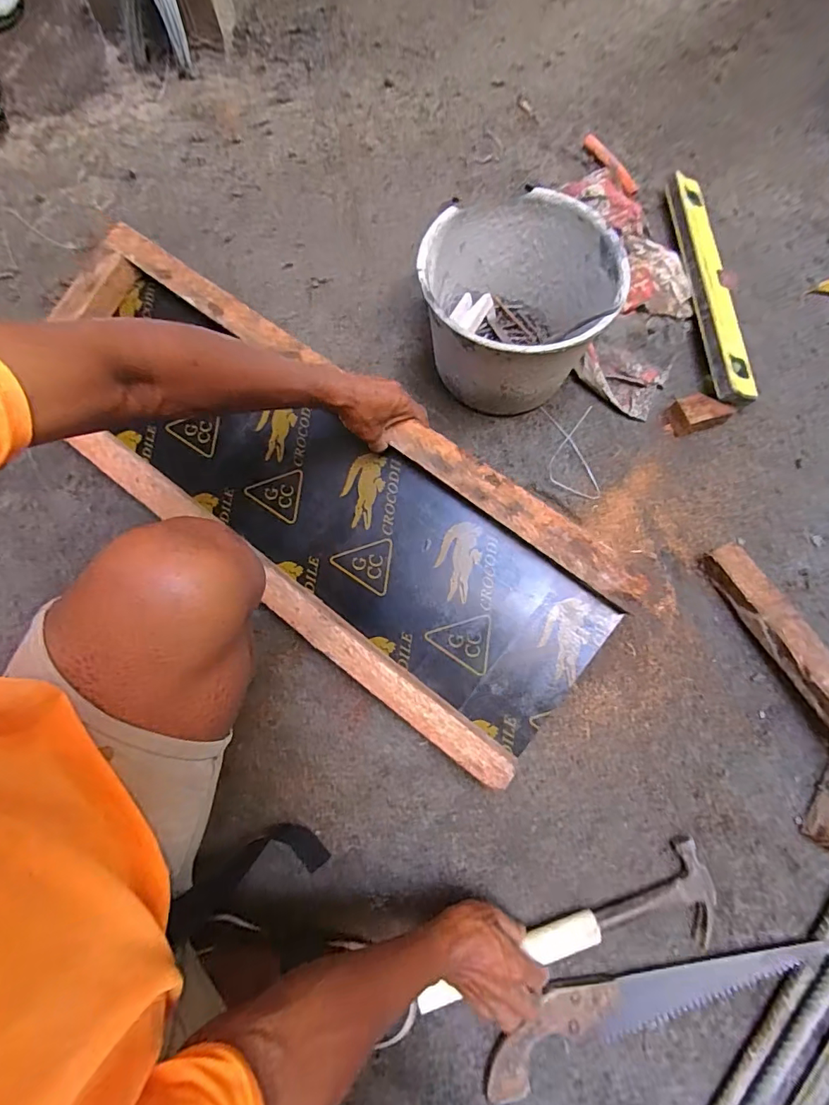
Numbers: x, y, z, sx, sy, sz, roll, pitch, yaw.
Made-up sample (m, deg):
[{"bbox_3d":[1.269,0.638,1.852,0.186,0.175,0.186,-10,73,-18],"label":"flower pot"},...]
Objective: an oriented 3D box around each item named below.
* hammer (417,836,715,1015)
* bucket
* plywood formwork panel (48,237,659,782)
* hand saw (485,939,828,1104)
[{"bbox_3d":[0.184,0.444,0.546,0.356,0.026,0.101,-15,73,-9],"label":"hammer"},{"bbox_3d":[0.147,-0.359,0.735,0.269,0.214,0.238,23,75,7],"label":"bucket"},{"bbox_3d":[-0.158,-0.094,0.664,0.887,0.117,0.305,38,77,9],"label":"plywood formwork panel"},{"bbox_3d":[0.289,0.501,0.557,0.447,0.019,0.076,-19,73,-5],"label":"hand saw"}]

